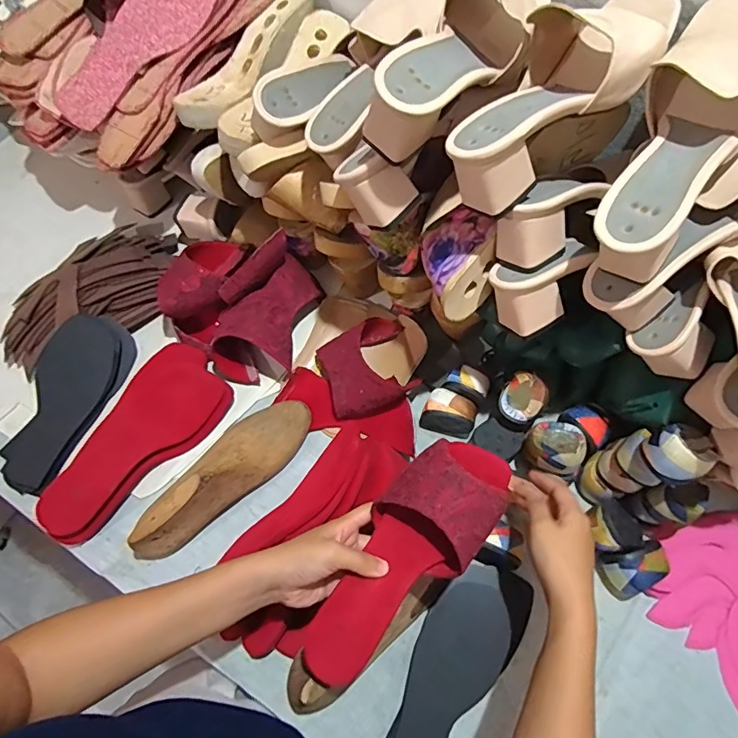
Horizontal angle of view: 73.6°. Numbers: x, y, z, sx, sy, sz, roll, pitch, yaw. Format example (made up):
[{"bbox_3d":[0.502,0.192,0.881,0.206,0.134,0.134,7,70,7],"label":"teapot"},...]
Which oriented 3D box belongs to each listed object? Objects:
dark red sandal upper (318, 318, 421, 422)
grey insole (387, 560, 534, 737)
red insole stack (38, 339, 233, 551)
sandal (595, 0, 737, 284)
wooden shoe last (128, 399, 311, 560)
[{"bbox_3d":[-0.001,-0.004,0.607,0.109,0.054,0.116,-18,67,-6],"label":"dark red sandal upper"},{"bbox_3d":[0.081,0.309,0.501,0.087,0.016,0.231,33,75,21],"label":"grey insole"},{"bbox_3d":[-0.284,0.082,0.592,0.120,0.034,0.247,34,72,16],"label":"red insole stack"},{"bbox_3d":[0.251,-0.188,0.384,0.092,0.087,0.239,26,87,13],"label":"sandal"},{"bbox_3d":[-0.169,0.115,0.561,0.237,0.072,0.076,-38,70,-13],"label":"wooden shoe last"}]

